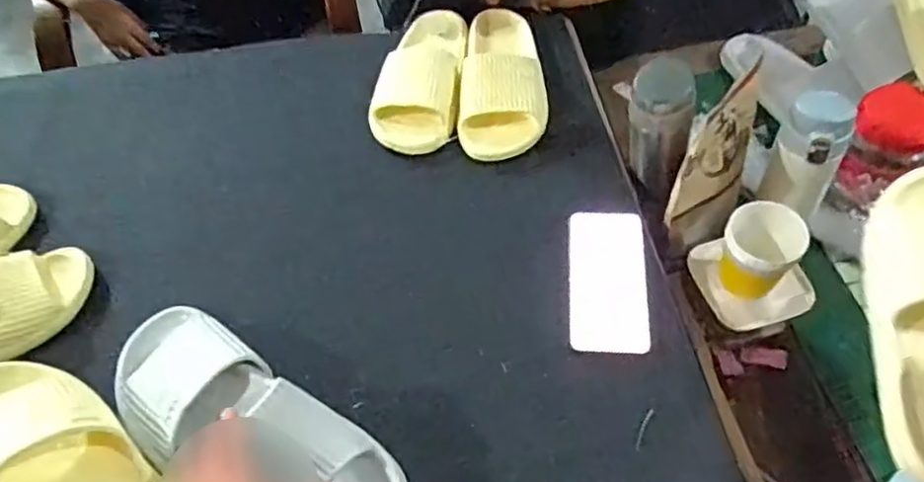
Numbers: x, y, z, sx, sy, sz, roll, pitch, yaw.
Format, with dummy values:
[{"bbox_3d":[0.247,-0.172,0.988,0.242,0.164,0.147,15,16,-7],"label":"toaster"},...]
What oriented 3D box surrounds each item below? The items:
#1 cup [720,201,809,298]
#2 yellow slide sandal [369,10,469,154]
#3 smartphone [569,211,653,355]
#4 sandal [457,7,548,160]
[{"bbox_3d":[0.296,0.019,0.705,0.072,0.094,0.069,-2,53,3],"label":"cup"},{"bbox_3d":[-0.052,-0.210,0.881,0.110,0.066,0.232,3,54,6],"label":"yellow slide sandal"},{"bbox_3d":[0.146,0.038,0.692,0.076,0.007,0.157,3,57,3],"label":"smartphone"},{"bbox_3d":[0.054,-0.210,0.875,0.101,0.063,0.239,1,53,6],"label":"sandal"}]

